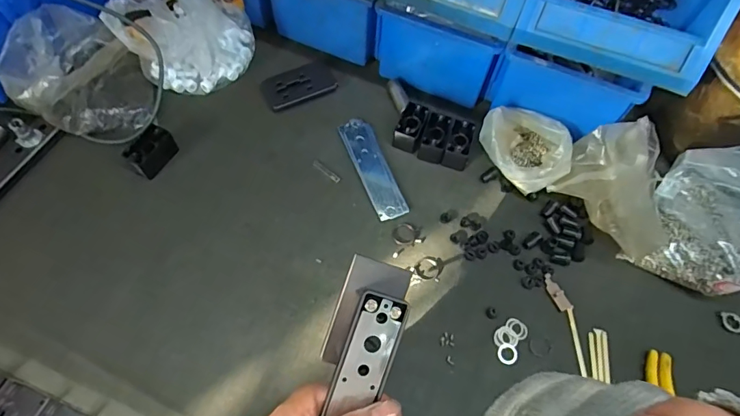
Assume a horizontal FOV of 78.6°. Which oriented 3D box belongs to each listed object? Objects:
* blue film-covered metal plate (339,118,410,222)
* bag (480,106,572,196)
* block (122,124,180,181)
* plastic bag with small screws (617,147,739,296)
[{"bbox_3d":[0.003,-0.049,0.534,0.038,0.004,0.141,-17,65,-10],"label":"blue film-covered metal plate"},{"bbox_3d":[0.178,-0.068,0.523,0.094,0.051,0.100,-8,63,-6],"label":"bag"},{"bbox_3d":[-0.246,-0.065,0.512,0.025,0.036,0.051,29,66,12],"label":"block"},{"bbox_3d":[0.345,0.020,0.439,0.147,0.126,0.100,30,66,13],"label":"plastic bag with small screws"}]

